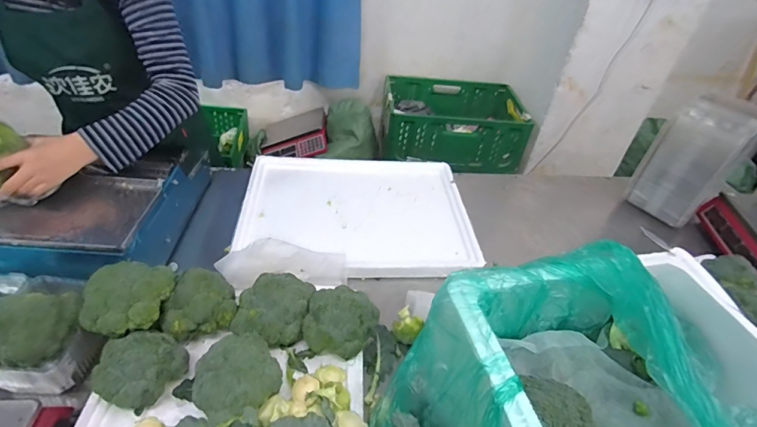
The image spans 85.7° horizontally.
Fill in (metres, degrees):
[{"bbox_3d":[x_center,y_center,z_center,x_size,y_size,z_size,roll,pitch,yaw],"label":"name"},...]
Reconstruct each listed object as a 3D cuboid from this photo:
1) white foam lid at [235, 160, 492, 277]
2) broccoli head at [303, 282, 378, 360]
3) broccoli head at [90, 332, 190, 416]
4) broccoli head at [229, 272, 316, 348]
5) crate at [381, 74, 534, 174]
[{"bbox_3d":[-0.053,-0.014,1.048,0.549,0.033,0.435,2,40,-6],"label":"white foam lid"},{"bbox_3d":[-0.064,0.180,0.700,0.120,0.090,0.104,13,40,7],"label":"broccoli head"},{"bbox_3d":[-0.357,0.227,0.610,0.104,0.081,0.107,4,40,-3],"label":"broccoli head"},{"bbox_3d":[-0.183,0.166,0.705,0.116,0.075,0.117,4,40,-3],"label":"broccoli head"},{"bbox_3d":[0.317,-0.388,1.780,0.593,0.224,0.408,2,40,-6],"label":"crate"}]

